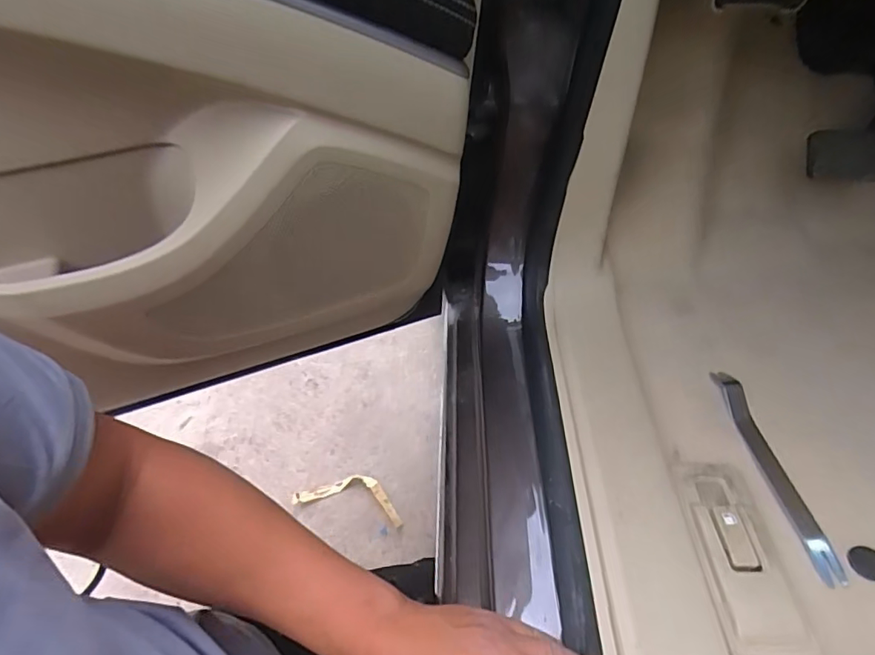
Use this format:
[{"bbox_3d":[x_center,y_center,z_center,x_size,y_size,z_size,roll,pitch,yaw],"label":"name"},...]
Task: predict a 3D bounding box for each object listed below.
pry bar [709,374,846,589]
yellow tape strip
[{"bbox_3d":[0.338,0.137,0.527,0.025,0.013,0.228,-3,48,-4],"label":"pry bar"},{"bbox_3d":[-0.158,0.294,0.908,0.196,0.018,0.074,5,48,3],"label":"yellow tape strip"}]

